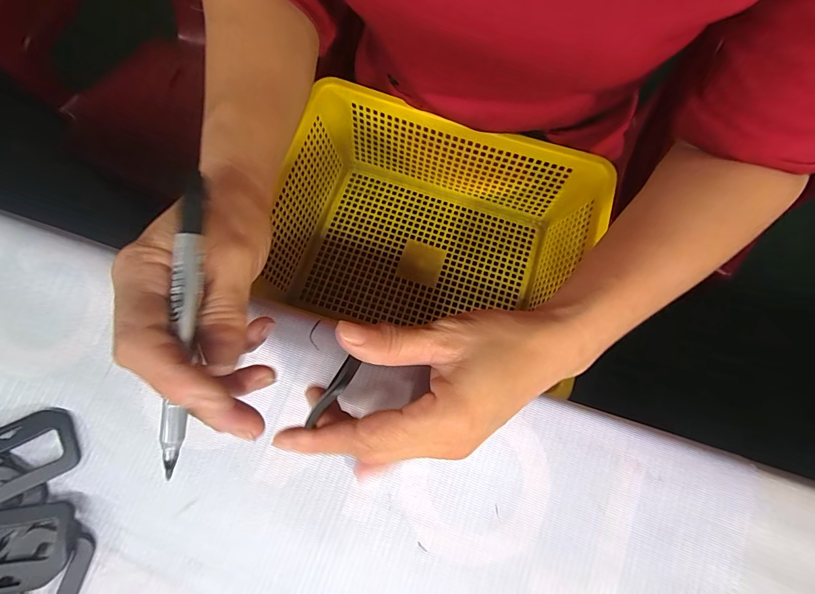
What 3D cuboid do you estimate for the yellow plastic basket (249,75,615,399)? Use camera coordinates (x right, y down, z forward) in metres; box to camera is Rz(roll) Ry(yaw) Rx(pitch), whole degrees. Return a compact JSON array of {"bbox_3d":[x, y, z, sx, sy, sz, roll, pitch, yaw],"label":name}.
[{"bbox_3d":[0.025,-0.065,0.389,0.286,0.103,0.199,16,78,4],"label":"yellow plastic basket"}]

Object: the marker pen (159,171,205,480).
[{"bbox_3d":[-0.092,0.010,0.156,0.009,0.007,0.119,3,86,1],"label":"marker pen"}]

